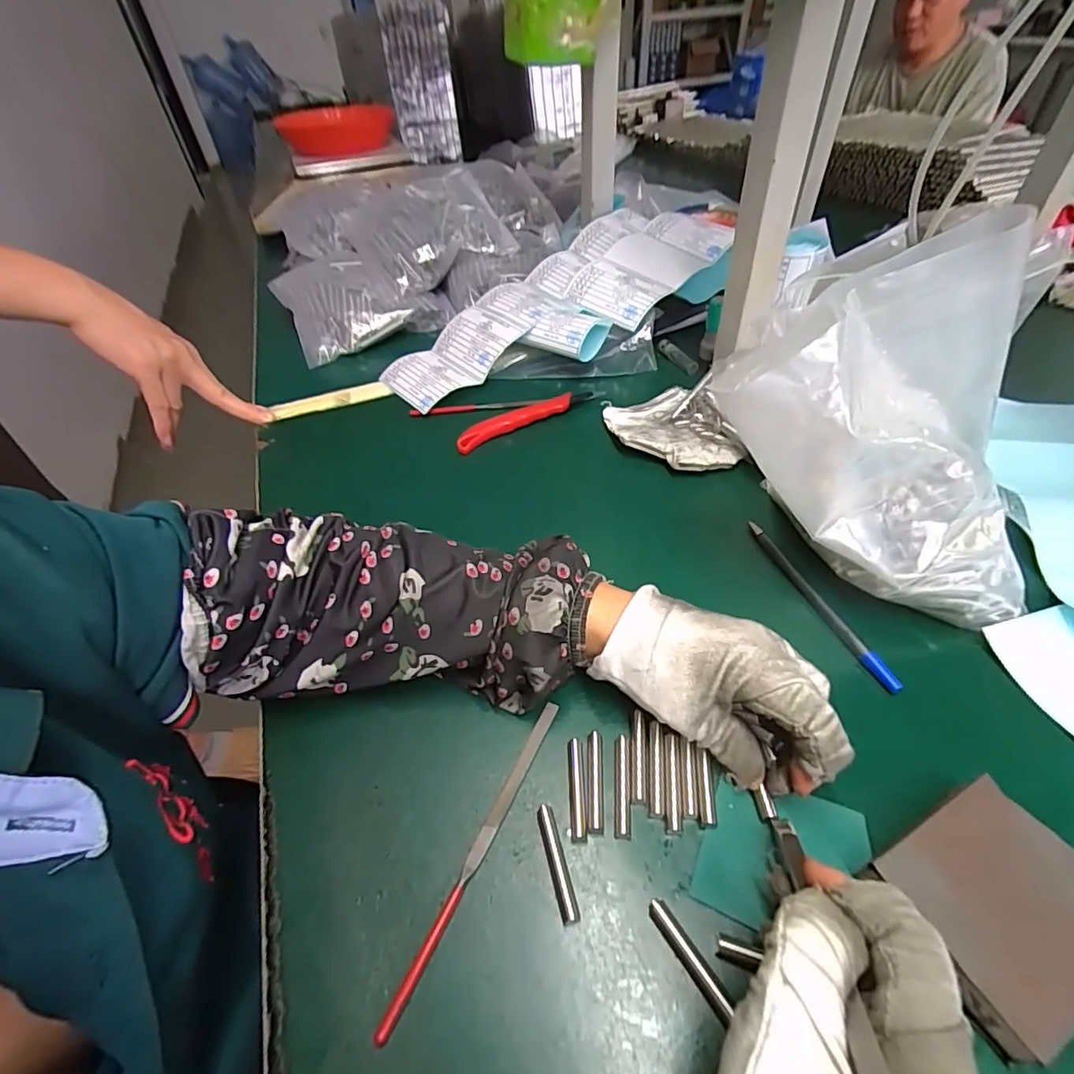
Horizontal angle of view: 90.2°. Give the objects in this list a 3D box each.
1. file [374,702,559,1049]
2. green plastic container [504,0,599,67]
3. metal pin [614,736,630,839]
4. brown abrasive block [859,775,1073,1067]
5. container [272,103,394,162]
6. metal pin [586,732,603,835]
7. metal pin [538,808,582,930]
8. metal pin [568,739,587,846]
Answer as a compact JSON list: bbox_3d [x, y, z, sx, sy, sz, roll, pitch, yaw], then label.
[{"bbox_3d":[-0.026,0.147,0.257,0.007,0.008,0.155,19,51,20],"label":"file"},{"bbox_3d":[0.013,-0.508,0.513,0.091,0.079,0.086,-4,48,2],"label":"green plastic container"},{"bbox_3d":[0.043,0.126,0.272,0.007,0.005,0.048,2,47,4],"label":"metal pin"},{"bbox_3d":[0.190,0.150,0.221,0.080,0.025,0.068,-24,50,-19],"label":"brown abrasive block"},{"bbox_3d":[-0.374,-0.764,1.004,0.206,0.063,0.182,-15,49,-8],"label":"container"},{"bbox_3d":[0.029,0.125,0.274,0.008,0.004,0.048,1,47,4],"label":"metal pin"},{"bbox_3d":[0.010,0.151,0.248,0.008,0.008,0.047,-13,47,-9],"label":"metal pin"},{"bbox_3d":[0.020,0.127,0.271,0.007,0.005,0.048,-2,47,1],"label":"metal pin"}]

